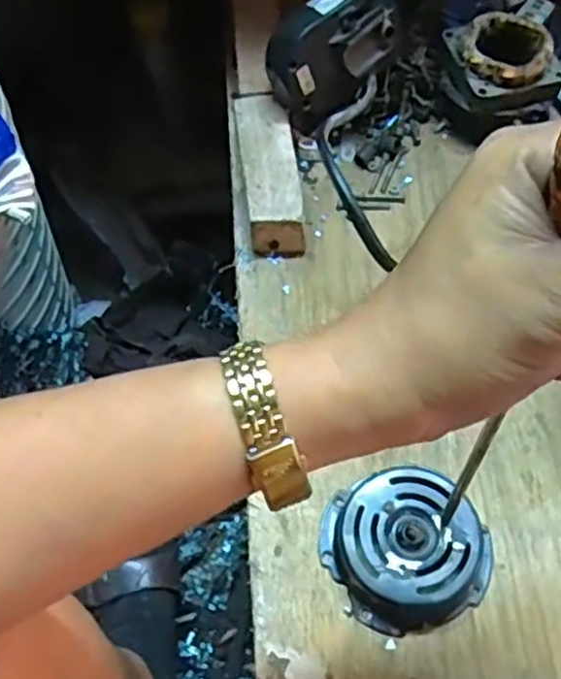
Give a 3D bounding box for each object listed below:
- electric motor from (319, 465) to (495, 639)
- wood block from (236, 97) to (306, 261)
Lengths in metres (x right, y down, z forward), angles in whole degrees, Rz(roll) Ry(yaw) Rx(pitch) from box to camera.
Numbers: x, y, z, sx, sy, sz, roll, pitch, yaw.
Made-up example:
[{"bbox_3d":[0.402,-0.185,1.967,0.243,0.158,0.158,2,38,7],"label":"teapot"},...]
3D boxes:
[{"bbox_3d":[0.071,0.114,0.399,0.085,0.030,0.082,-23,62,-13],"label":"electric motor"},{"bbox_3d":[-0.009,-0.123,0.530,0.042,0.035,0.126,-6,59,-3],"label":"wood block"}]

